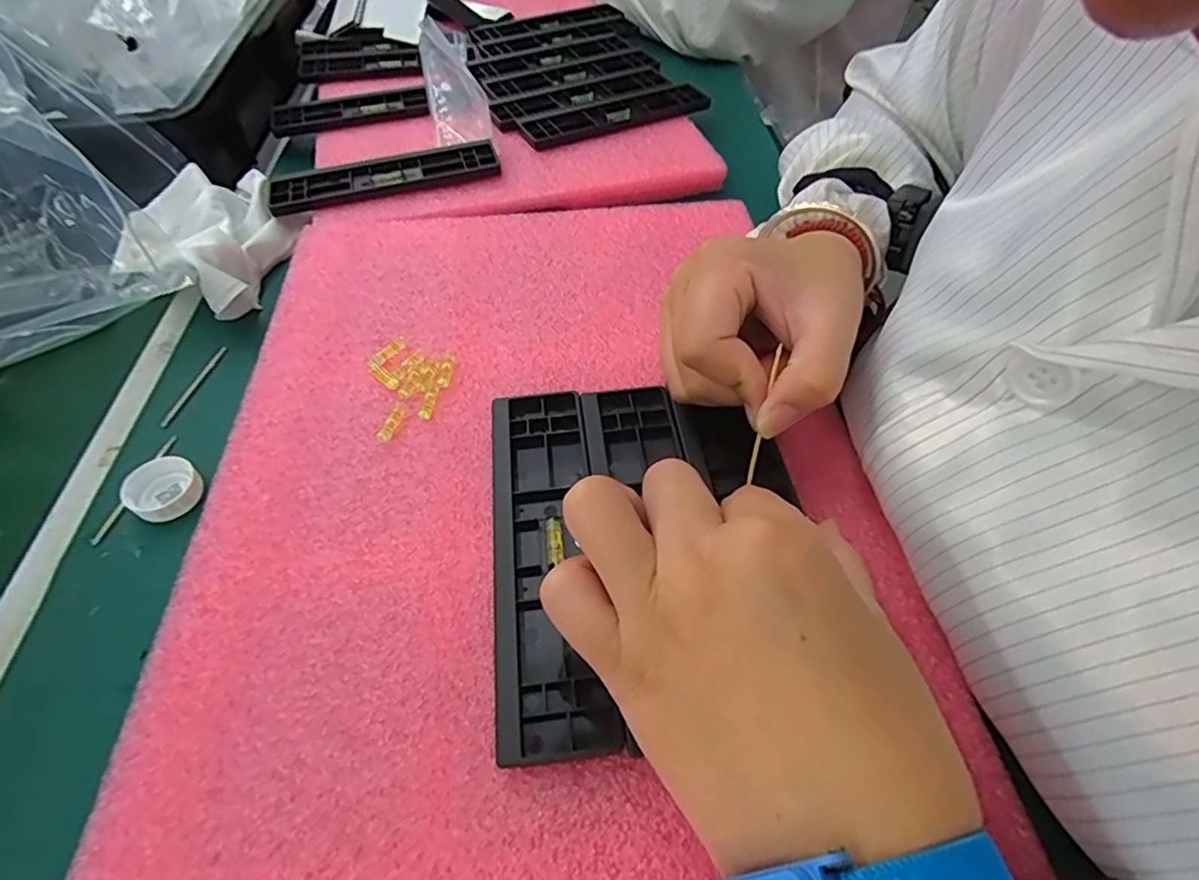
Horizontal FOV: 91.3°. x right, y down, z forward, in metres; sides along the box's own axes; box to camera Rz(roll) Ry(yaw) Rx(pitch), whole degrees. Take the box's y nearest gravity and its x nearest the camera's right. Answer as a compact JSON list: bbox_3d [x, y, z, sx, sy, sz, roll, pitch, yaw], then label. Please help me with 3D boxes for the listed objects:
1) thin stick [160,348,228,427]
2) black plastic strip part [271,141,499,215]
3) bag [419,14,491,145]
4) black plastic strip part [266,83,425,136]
[{"bbox_3d":[-0.228,-0.031,0.330,0.004,0.004,0.061,6,53,7],"label":"thin stick"},{"bbox_3d":[-0.153,-0.188,0.420,0.157,0.011,0.043,-17,54,-11],"label":"black plastic strip part"},{"bbox_3d":[-0.123,-0.303,0.486,0.044,0.033,0.168,-13,53,-8],"label":"bag"},{"bbox_3d":[-0.209,-0.276,0.491,0.125,0.013,0.049,-13,53,-8],"label":"black plastic strip part"}]

